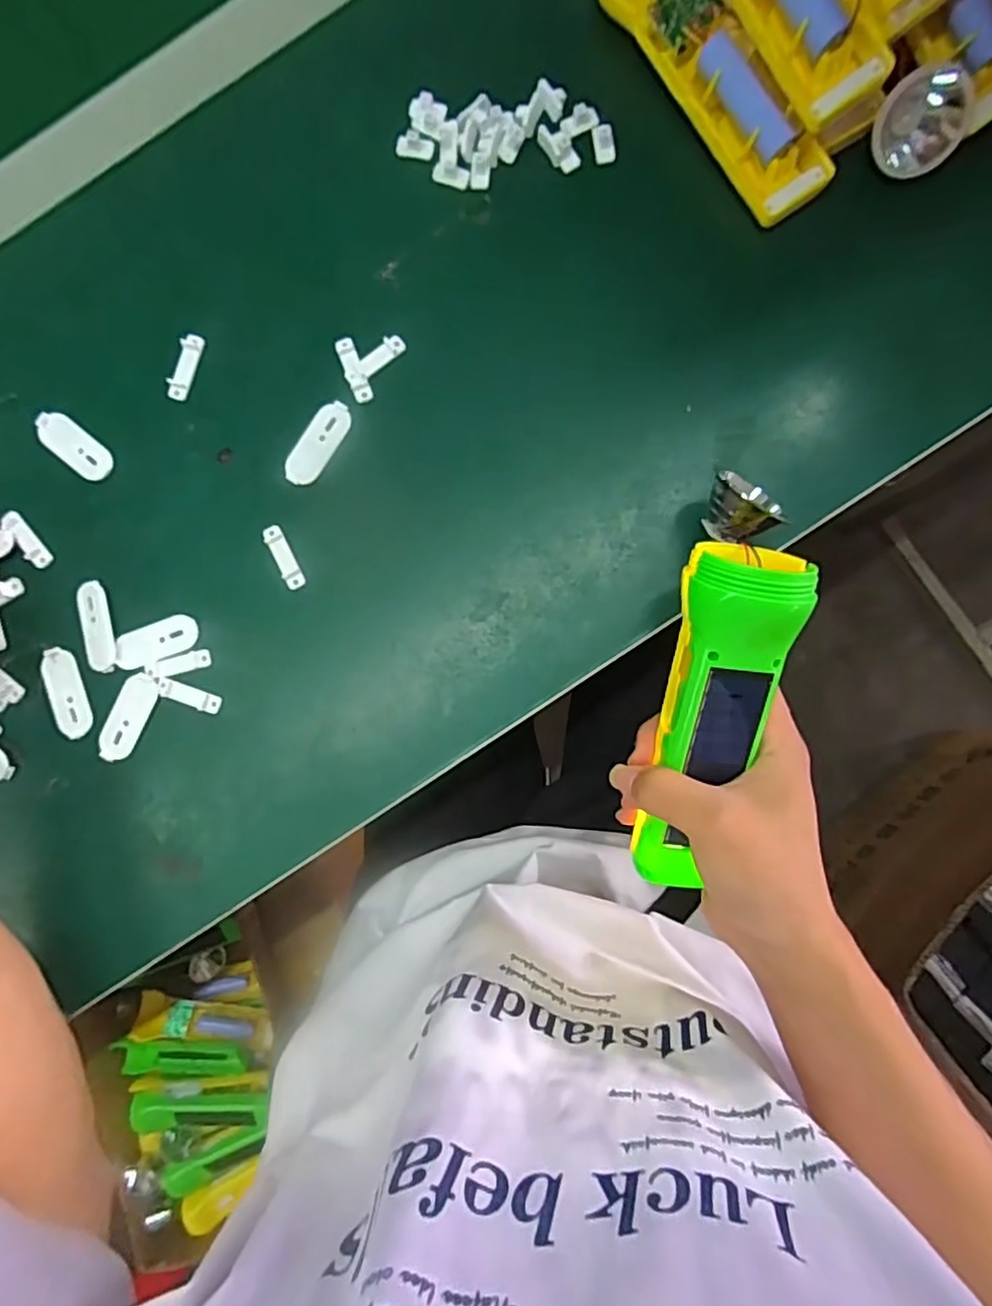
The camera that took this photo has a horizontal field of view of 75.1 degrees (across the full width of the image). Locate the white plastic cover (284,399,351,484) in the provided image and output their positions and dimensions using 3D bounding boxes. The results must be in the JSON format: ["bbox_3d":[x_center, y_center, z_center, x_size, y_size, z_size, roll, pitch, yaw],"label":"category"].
[{"bbox_3d":[-0.098,-0.116,0.357,0.018,0.006,0.051,33,90,5],"label":"white plastic cover"}]

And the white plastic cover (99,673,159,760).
[{"bbox_3d":[-0.200,0.035,0.349,0.019,0.004,0.050,26,89,5],"label":"white plastic cover"}]

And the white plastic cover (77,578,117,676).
[{"bbox_3d":[-0.217,-0.014,0.352,0.016,0.004,0.050,-14,86,3],"label":"white plastic cover"}]

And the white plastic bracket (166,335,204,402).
[{"bbox_3d":[-0.173,-0.159,0.359,0.013,0.004,0.037,21,89,5],"label":"white plastic bracket"}]

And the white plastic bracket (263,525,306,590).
[{"bbox_3d":[-0.117,-0.053,0.354,0.010,0.004,0.037,-27,86,2],"label":"white plastic bracket"}]

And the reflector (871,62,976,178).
[{"bbox_3d":[0.215,-0.267,0.326,0.041,0.026,0.040,0,87,4],"label":"reflector"}]

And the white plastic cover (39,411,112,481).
[{"bbox_3d":[-0.234,-0.115,0.358,0.049,0.004,0.020,39,90,5],"label":"white plastic cover"}]

